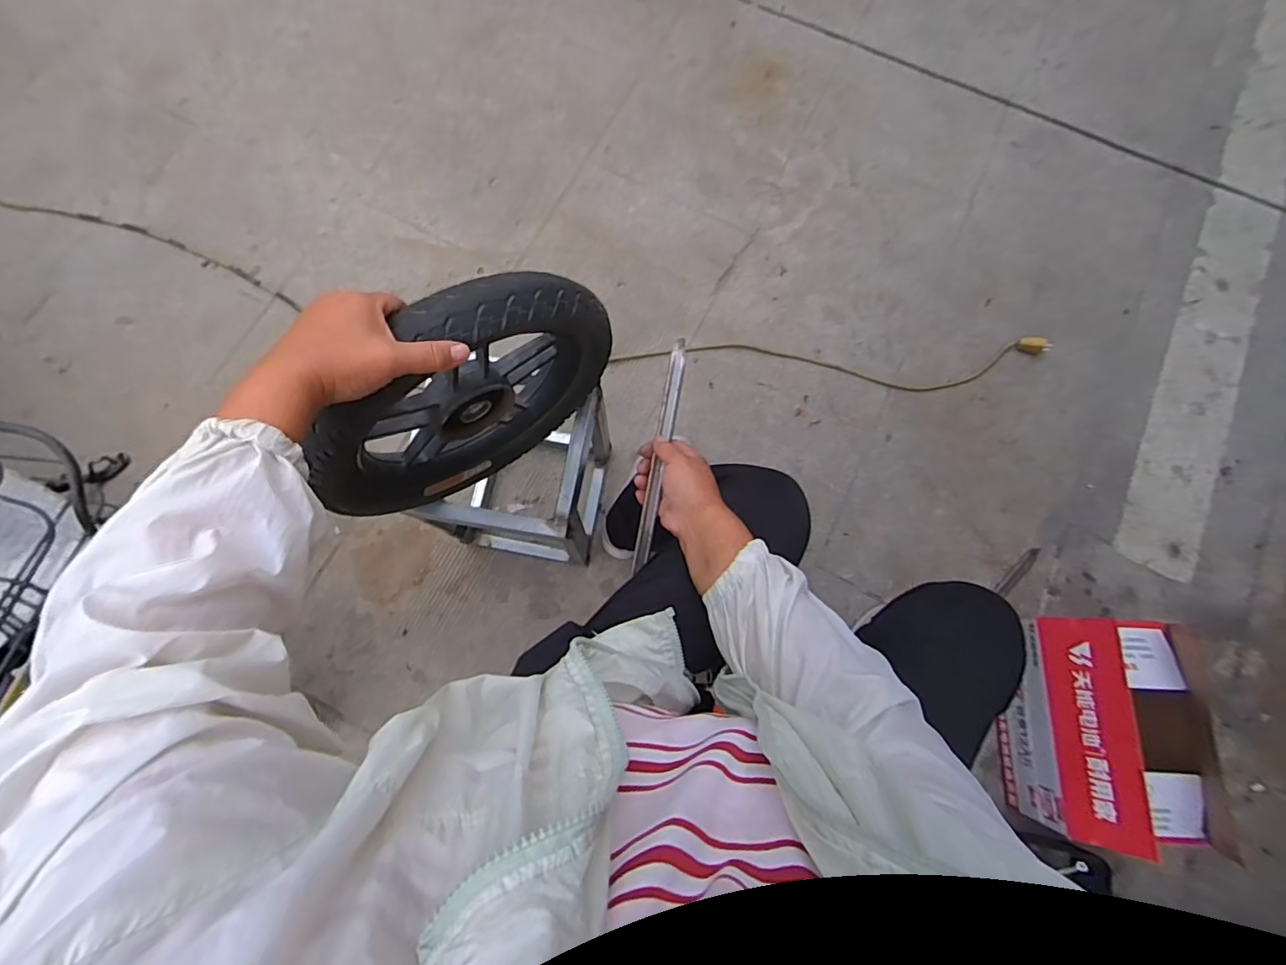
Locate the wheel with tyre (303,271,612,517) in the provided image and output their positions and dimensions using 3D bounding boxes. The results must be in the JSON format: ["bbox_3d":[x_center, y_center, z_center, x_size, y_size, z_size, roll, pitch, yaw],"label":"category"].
[{"bbox_3d":[-0.178,-0.086,0.582,0.312,0.325,0.070,-36,79,-9],"label":"wheel with tyre"}]

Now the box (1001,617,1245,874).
[{"bbox_3d":[0.748,0.391,0.894,0.237,0.221,0.316,3,76,-1],"label":"box"}]

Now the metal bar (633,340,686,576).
[{"bbox_3d":[0.020,-0.027,0.624,0.019,0.017,0.263,10,96,1],"label":"metal bar"}]

